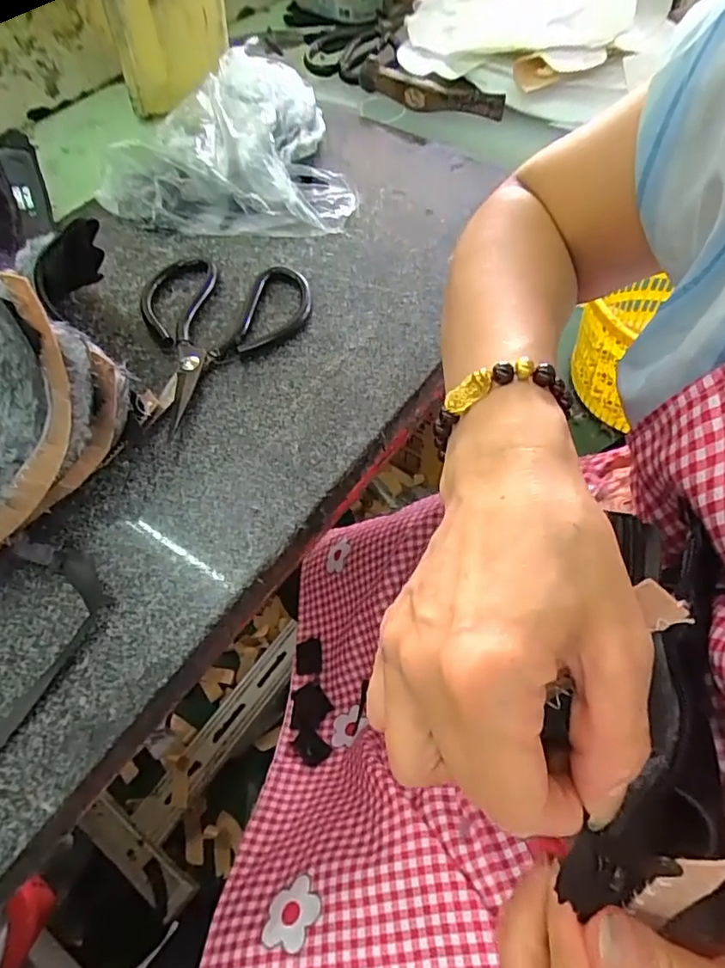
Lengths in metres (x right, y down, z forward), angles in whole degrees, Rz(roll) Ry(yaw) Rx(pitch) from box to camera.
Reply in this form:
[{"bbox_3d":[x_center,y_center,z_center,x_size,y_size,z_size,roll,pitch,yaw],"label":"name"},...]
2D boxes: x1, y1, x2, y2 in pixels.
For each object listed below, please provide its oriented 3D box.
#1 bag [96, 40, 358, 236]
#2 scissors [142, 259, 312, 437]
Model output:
[{"bbox_3d":[-0.104,-0.282,0.458,0.200,0.056,0.159,6,59,3],"label":"bag"},{"bbox_3d":[-0.111,-0.118,0.385,0.105,0.015,0.147,33,64,19],"label":"scissors"}]

